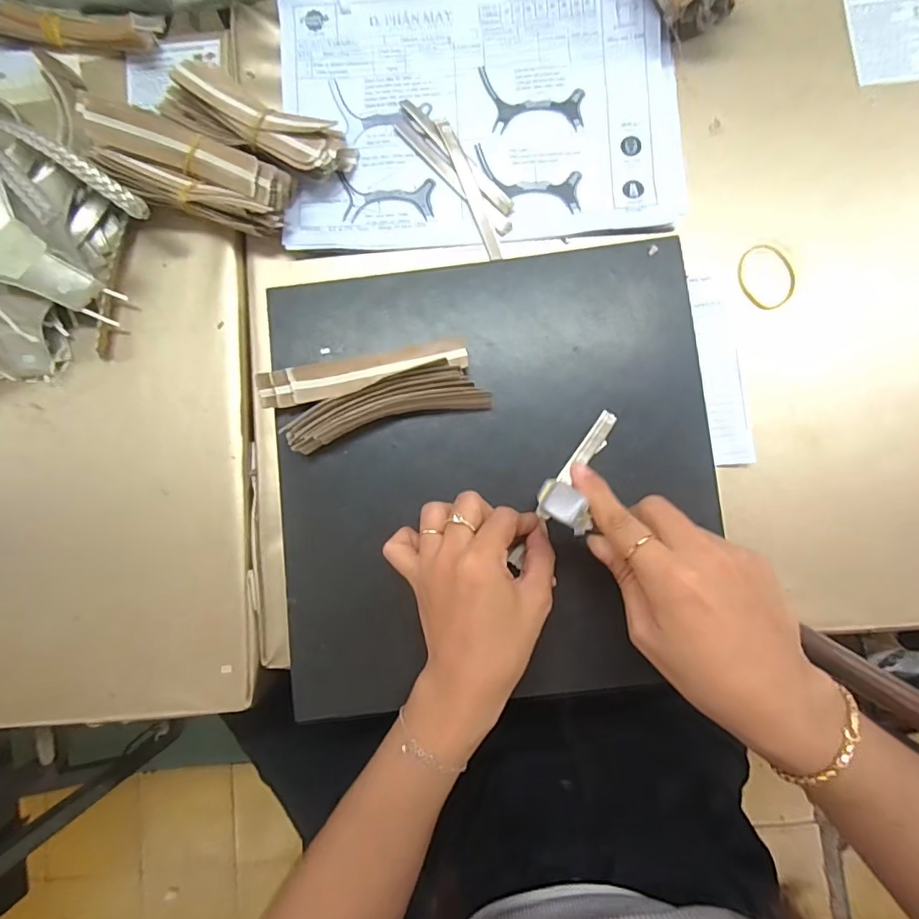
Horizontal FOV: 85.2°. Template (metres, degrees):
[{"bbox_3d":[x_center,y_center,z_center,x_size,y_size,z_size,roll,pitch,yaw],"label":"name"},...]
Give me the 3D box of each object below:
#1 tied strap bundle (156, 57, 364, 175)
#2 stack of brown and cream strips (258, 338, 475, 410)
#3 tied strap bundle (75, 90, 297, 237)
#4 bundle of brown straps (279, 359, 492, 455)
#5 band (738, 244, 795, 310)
[{"bbox_3d":[-0.151,-0.251,0.376,0.140,0.034,0.048,25,86,3],"label":"tied strap bundle"},{"bbox_3d":[-0.065,-0.060,0.346,0.142,0.020,0.025,-11,85,0],"label":"stack of brown and cream strips"},{"bbox_3d":[-0.194,-0.208,0.364,0.135,0.052,0.059,19,86,3],"label":"tied strap bundle"},{"bbox_3d":[-0.049,-0.037,0.337,0.134,0.031,0.032,-14,85,0],"label":"bundle of brown straps"},{"bbox_3d":[0.230,-0.137,0.375,0.041,0.004,0.048,-27,85,-1],"label":"band"}]

